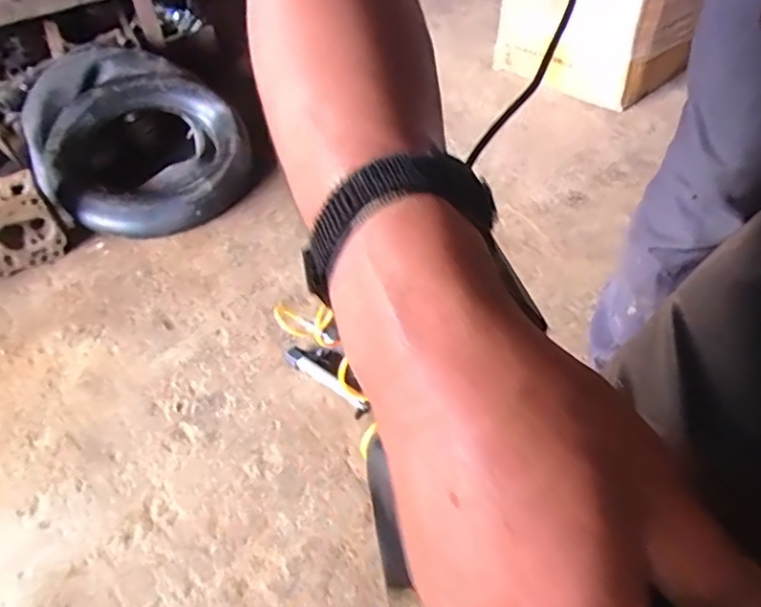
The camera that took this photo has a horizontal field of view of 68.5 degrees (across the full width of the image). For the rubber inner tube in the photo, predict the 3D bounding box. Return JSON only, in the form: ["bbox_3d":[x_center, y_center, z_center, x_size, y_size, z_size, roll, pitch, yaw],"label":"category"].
[{"bbox_3d":[-0.615,-0.421,1.379,0.478,0.219,0.567,-34,54,-23],"label":"rubber inner tube"}]

